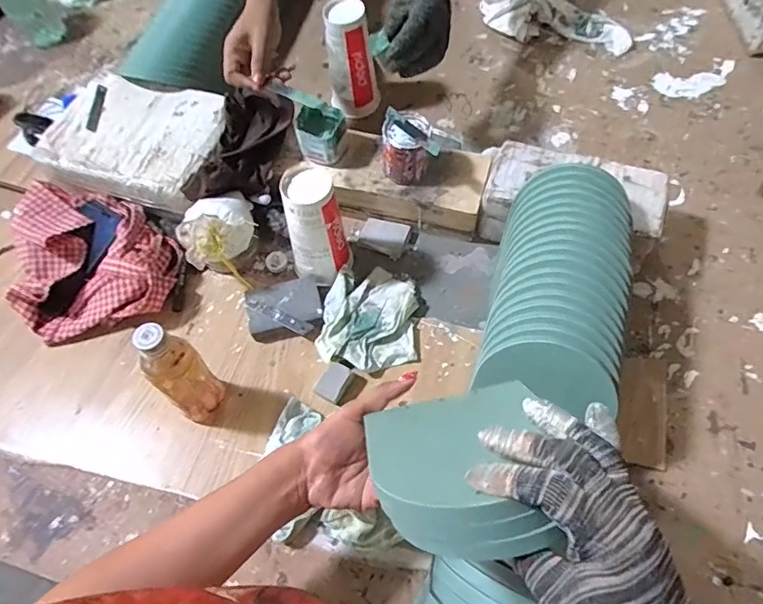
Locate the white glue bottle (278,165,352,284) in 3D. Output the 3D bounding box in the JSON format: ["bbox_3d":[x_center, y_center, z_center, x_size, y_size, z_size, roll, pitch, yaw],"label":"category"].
[{"bbox_3d":[-0.087,-0.093,0.649,0.074,0.162,0.072,-16,62,-5],"label":"white glue bottle"}]

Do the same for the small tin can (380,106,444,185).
[{"bbox_3d":[0.040,-0.205,0.676,0.073,0.075,0.067,-1,63,1],"label":"small tin can"}]

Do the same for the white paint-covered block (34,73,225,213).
[{"bbox_3d":[-0.356,-0.243,0.730,0.248,0.065,0.191,16,64,9],"label":"white paint-covered block"}]

